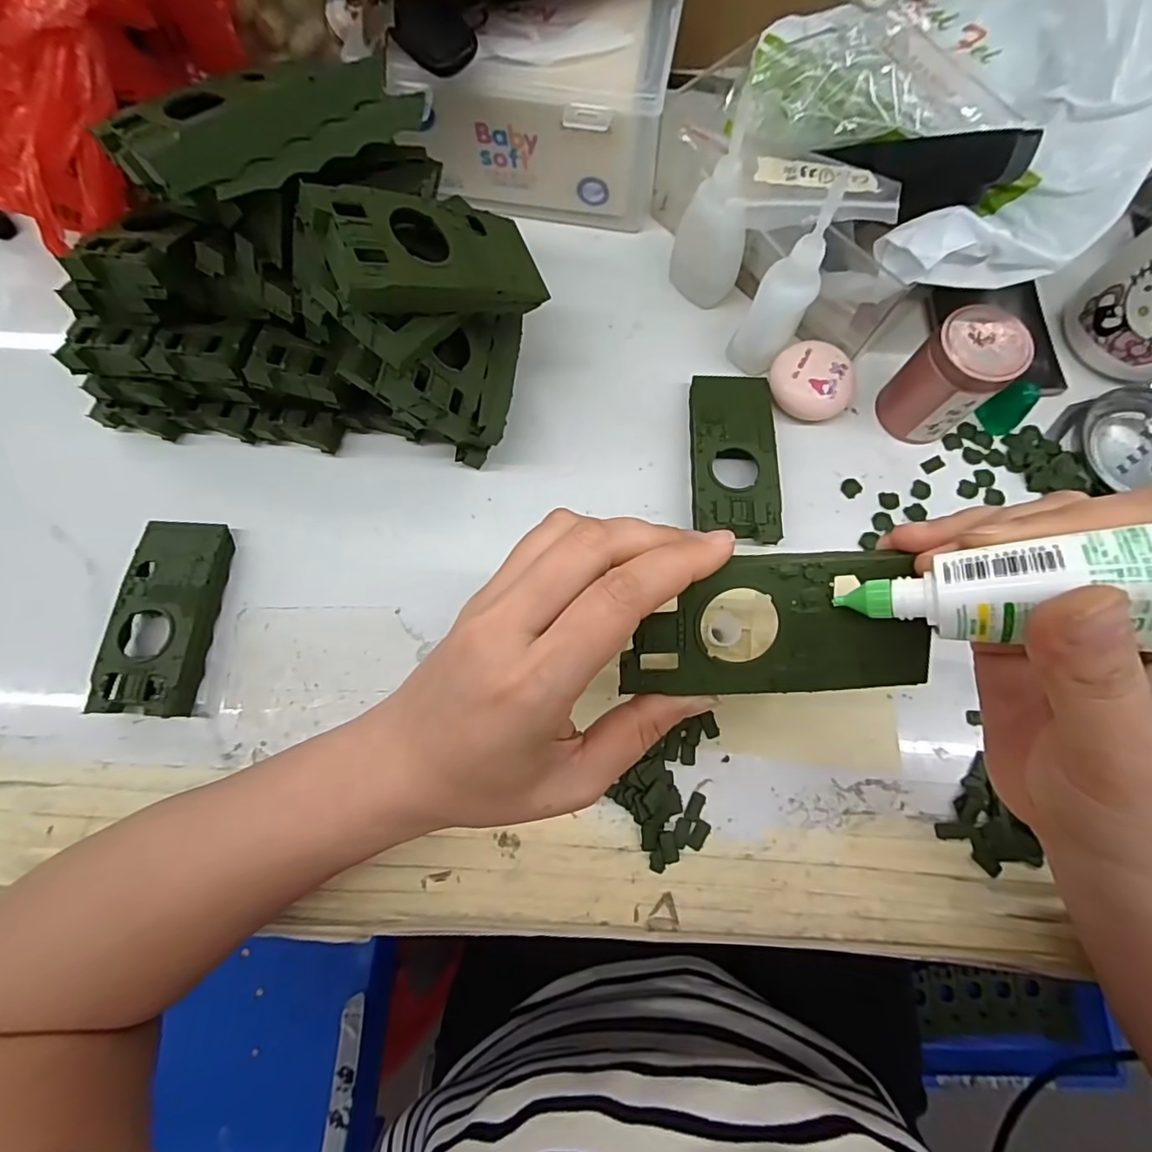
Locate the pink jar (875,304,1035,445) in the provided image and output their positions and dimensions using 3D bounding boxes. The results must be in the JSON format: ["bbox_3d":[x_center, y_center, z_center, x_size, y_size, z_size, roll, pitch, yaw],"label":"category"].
[{"bbox_3d":[0.204,-0.107,0.300,0.041,0.066,0.043,0,74,0],"label":"pink jar"}]

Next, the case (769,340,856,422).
[{"bbox_3d":[0.141,-0.114,0.323,0.046,0.022,0.044,0,74,0],"label":"case"}]

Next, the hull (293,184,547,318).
[{"bbox_3d":[-0.060,-0.140,0.238,0.108,0.024,0.045,-25,73,-40],"label":"hull"}]

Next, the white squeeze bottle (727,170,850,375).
[{"bbox_3d":[0.113,-0.155,0.290,0.029,0.101,0.038,32,77,9],"label":"white squeeze bottle"}]

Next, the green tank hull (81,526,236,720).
[{"bbox_3d":[-0.221,0.022,0.293,0.046,0.020,0.102,4,74,1],"label":"green tank hull"}]

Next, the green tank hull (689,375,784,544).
[{"bbox_3d":[0.091,-0.070,0.315,0.046,0.021,0.104,1,74,0],"label":"green tank hull"}]

